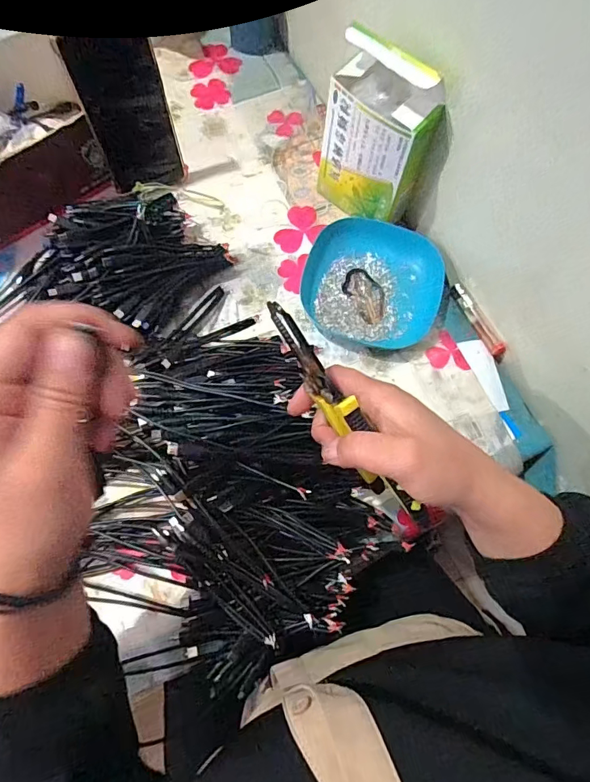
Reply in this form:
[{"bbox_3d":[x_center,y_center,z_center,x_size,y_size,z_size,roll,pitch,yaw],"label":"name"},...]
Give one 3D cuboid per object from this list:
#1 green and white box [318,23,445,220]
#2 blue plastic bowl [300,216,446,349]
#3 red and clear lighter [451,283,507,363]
[{"bbox_3d":[0.076,-0.236,0.435,0.100,0.173,0.045,35,74,8],"label":"green and white box"},{"bbox_3d":[0.079,-0.113,0.471,0.137,0.032,0.131,1,73,-2],"label":"blue plastic bowl"},{"bbox_3d":[0.191,-0.072,0.471,0.011,0.016,0.090,-25,75,-10],"label":"red and clear lighter"}]

